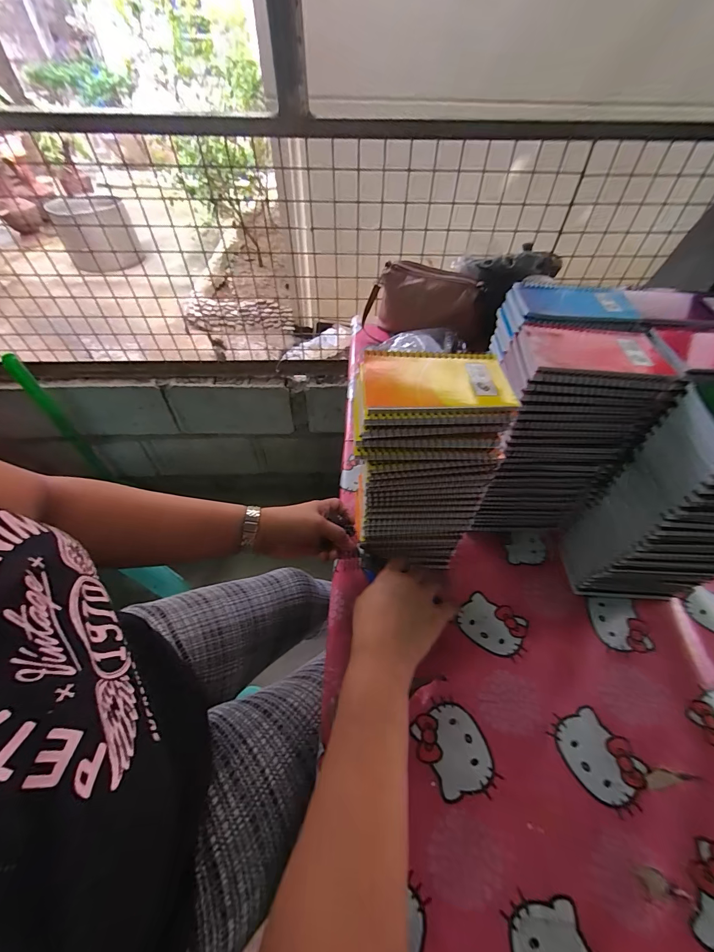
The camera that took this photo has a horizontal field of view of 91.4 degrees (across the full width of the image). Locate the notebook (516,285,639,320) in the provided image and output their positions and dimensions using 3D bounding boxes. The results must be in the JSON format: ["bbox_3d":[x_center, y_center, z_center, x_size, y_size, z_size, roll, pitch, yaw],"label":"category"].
[{"bbox_3d":[0.275,-0.221,0.441,0.129,0.011,0.076,8,50,7],"label":"notebook"}]

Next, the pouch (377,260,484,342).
[{"bbox_3d":[0.173,-0.429,0.878,0.256,0.149,0.053,28,55,22],"label":"pouch"}]

